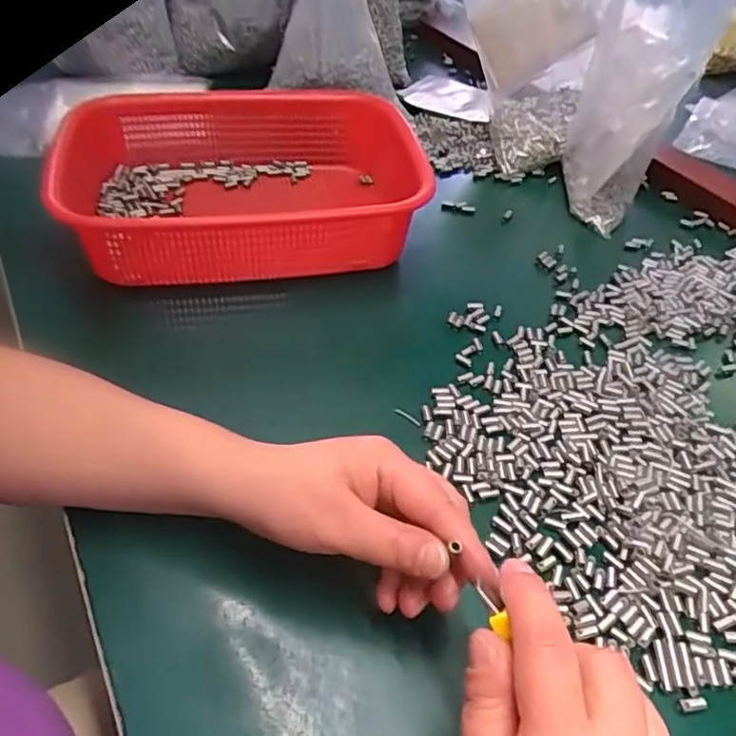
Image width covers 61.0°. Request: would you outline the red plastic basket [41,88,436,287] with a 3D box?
[{"bbox_3d":[-0.110,-0.174,0.579,0.306,0.075,0.238,-4,47,-8],"label":"red plastic basket"}]

